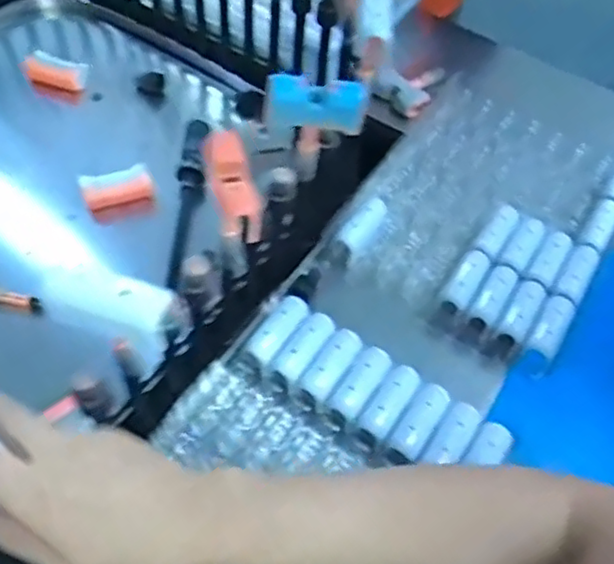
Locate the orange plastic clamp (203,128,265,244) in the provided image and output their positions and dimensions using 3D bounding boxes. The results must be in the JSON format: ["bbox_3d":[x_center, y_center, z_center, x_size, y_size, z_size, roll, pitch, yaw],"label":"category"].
[{"bbox_3d":[-0.050,-0.064,0.441,0.027,0.020,0.077,-19,99,-15],"label":"orange plastic clamp"}]

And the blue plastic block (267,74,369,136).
[{"bbox_3d":[0.008,-0.136,0.504,0.075,0.041,0.021,7,53,-3],"label":"blue plastic block"}]

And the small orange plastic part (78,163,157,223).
[{"bbox_3d":[-0.218,-0.100,0.750,0.077,0.042,0.050,-12,56,-11],"label":"small orange plastic part"}]

